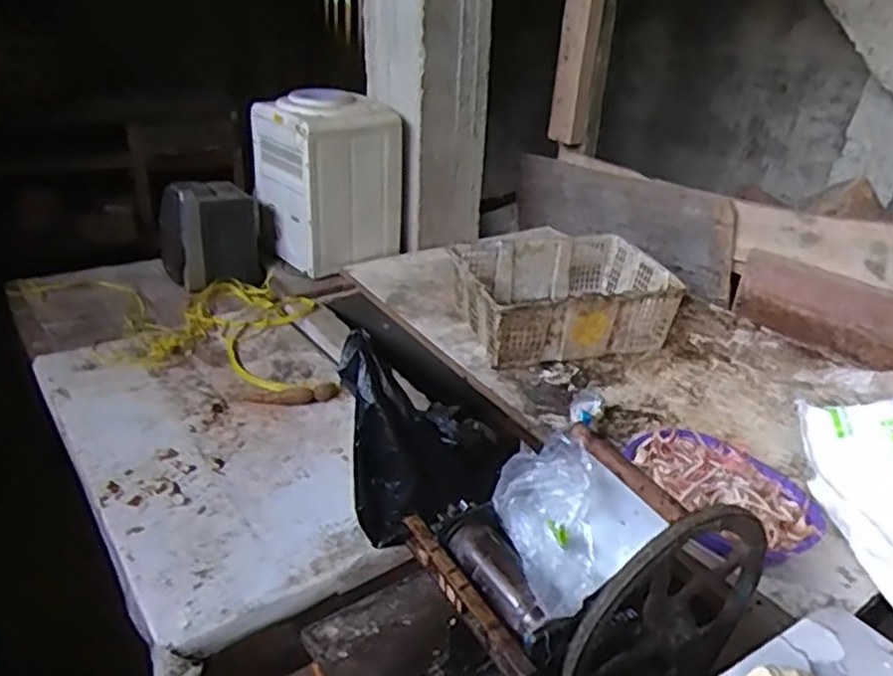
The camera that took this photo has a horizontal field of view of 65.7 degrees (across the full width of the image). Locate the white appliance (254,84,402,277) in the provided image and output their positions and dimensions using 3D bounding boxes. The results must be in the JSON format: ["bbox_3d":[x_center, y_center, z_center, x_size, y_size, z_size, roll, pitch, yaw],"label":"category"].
[{"bbox_3d":[-0.330,-0.441,1.922,0.310,0.417,0.322,-19,36,-35],"label":"white appliance"}]

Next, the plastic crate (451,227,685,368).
[{"bbox_3d":[0.268,-0.108,1.640,0.469,0.135,0.342,-6,30,-16],"label":"plastic crate"}]

